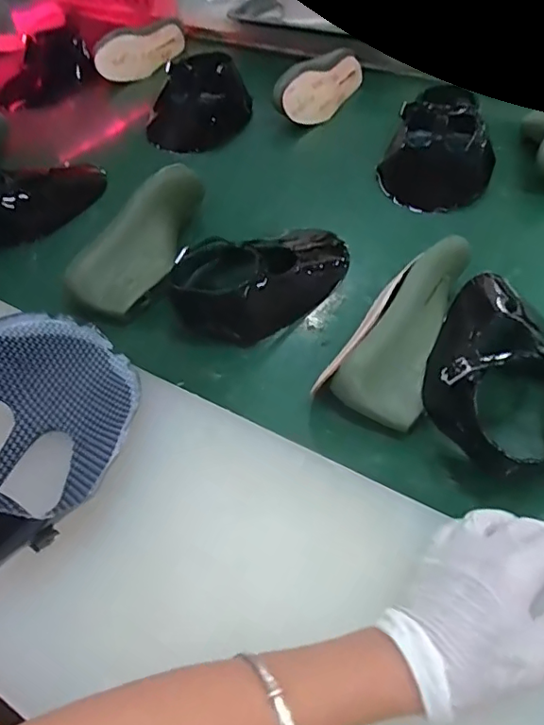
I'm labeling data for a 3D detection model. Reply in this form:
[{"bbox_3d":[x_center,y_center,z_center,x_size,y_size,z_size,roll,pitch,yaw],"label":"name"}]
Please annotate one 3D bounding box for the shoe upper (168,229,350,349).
[{"bbox_3d":[0.000,-0.107,0.611,0.227,0.088,0.110,-30,53,-23],"label":"shoe upper"}]

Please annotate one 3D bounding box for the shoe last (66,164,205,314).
[{"bbox_3d":[-0.151,-0.146,0.648,0.075,0.096,0.205,12,49,14],"label":"shoe last"}]

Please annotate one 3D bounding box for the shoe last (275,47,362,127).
[{"bbox_3d":[0.077,-0.456,0.919,0.060,0.077,0.219,25,53,24],"label":"shoe last"}]

